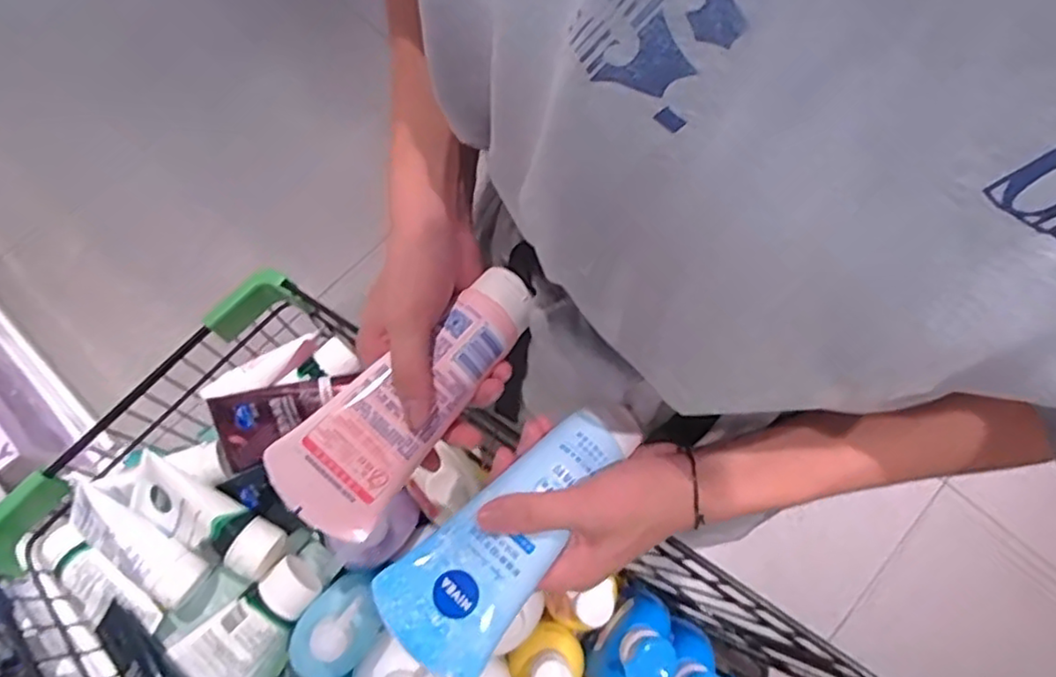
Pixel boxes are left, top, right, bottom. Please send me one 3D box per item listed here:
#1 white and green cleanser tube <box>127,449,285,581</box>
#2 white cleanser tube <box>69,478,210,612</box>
[{"bbox_3d":[-0.295,0.163,0.598,0.155,0.040,0.053,27,73,10],"label":"white and green cleanser tube"},{"bbox_3d":[-0.361,0.186,0.598,0.145,0.036,0.054,30,73,11],"label":"white cleanser tube"}]

